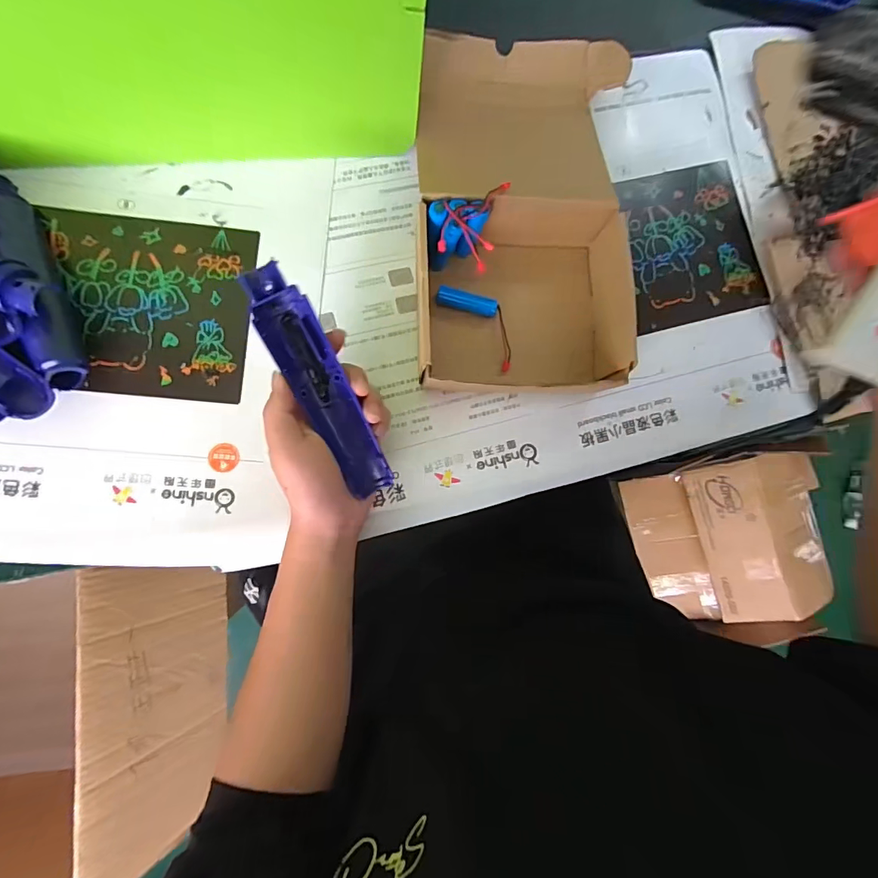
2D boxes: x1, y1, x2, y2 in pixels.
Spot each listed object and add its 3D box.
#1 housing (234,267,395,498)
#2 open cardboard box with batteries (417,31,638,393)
[{"bbox_3d":[-0.084,-0.038,0.318,0.036,0.016,0.163,-27,102,-9],"label":"housing"},{"bbox_3d":[0.068,-0.201,0.381,0.168,0.055,0.311,4,82,-6],"label":"open cardboard box with batteries"}]

